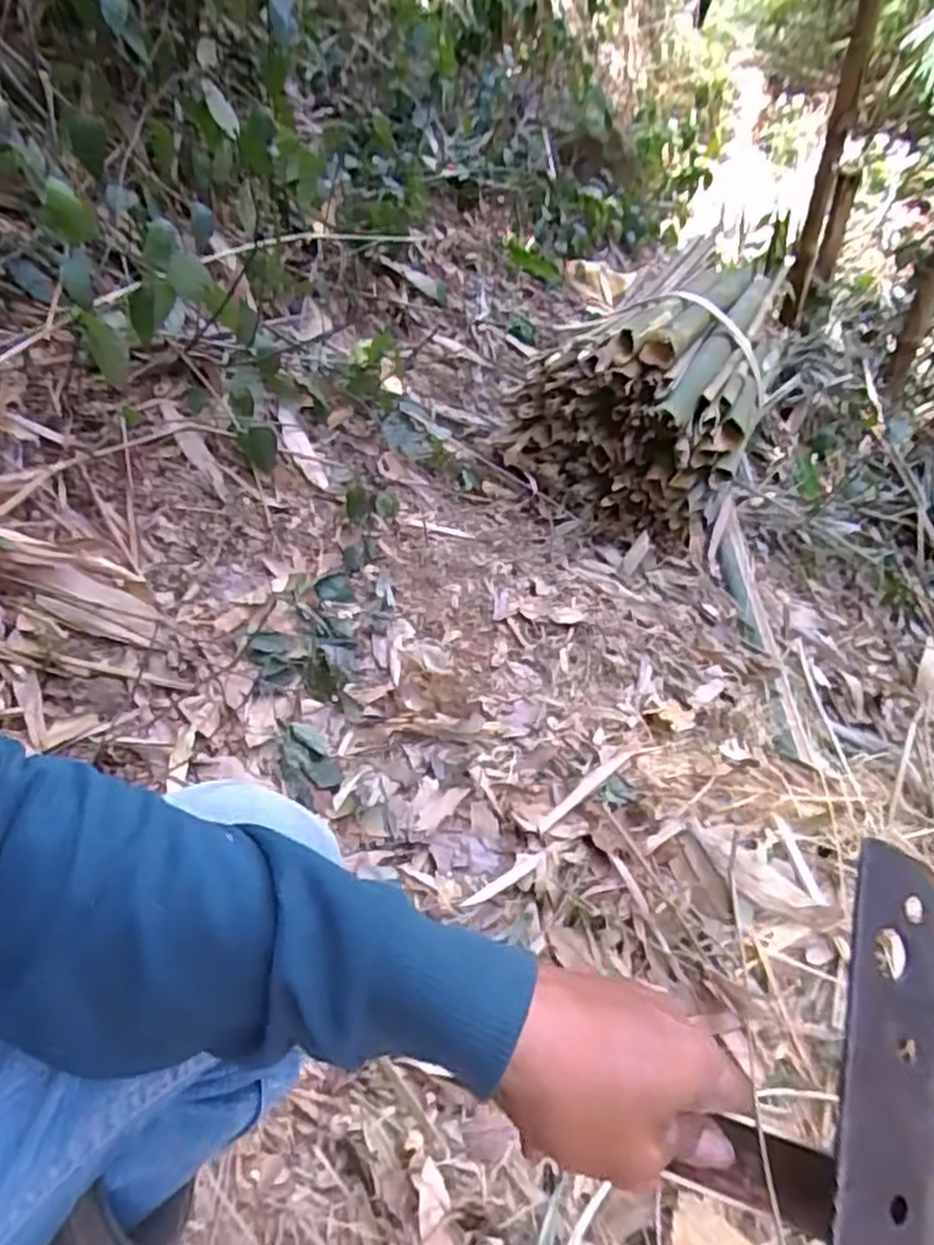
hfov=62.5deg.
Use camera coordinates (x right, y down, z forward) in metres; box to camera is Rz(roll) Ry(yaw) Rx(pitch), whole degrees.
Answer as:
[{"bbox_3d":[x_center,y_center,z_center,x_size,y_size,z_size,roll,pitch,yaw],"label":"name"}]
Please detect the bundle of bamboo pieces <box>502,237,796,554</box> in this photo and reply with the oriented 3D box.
[{"bbox_3d":[0.450,-0.528,1.664,0.454,0.284,0.781,29,48,25],"label":"bundle of bamboo pieces"}]

